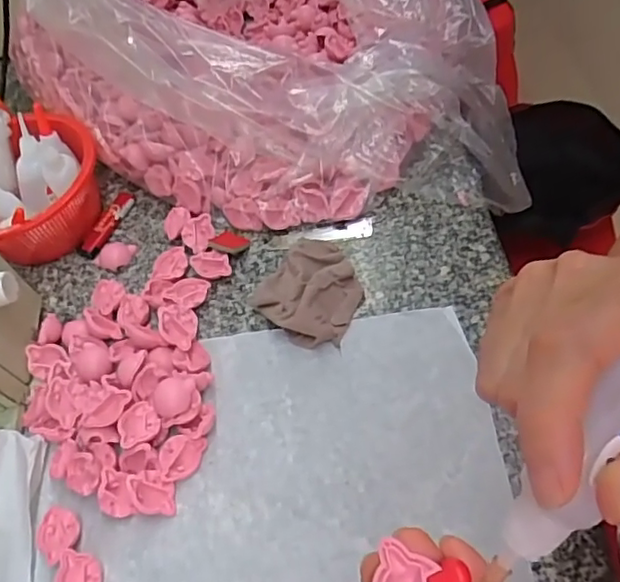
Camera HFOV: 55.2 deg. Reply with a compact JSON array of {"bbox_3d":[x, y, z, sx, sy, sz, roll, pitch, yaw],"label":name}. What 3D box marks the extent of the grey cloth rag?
[{"bbox_3d":[0.003,-0.006,0.478,0.085,0.016,0.090,32,63,20],"label":"grey cloth rag"}]

